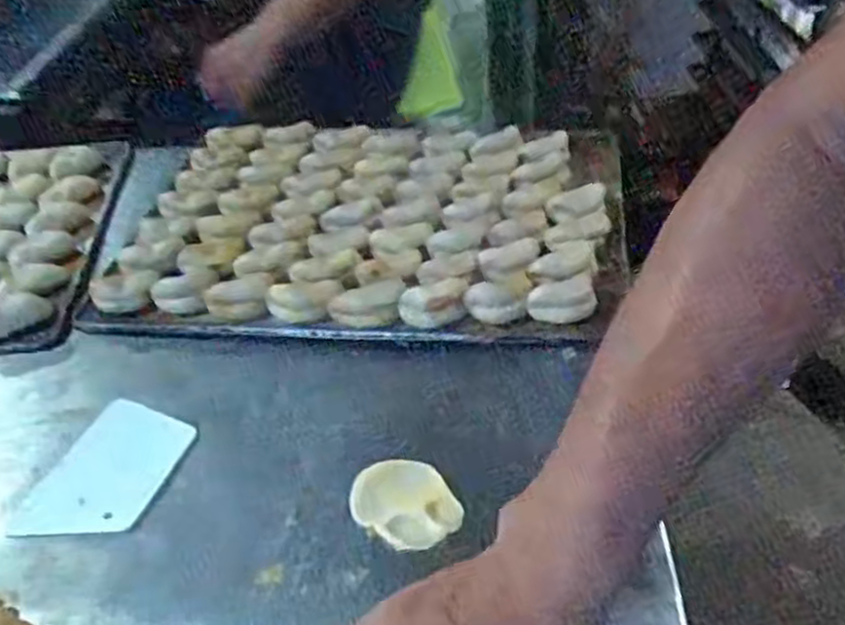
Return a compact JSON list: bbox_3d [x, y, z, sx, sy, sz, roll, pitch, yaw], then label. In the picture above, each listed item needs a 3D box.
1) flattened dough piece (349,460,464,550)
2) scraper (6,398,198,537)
[{"bbox_3d":[-0.012,0.116,0.457,0.058,0.010,0.068,-23,44,-18],"label":"flattened dough piece"},{"bbox_3d":[-0.209,0.104,0.499,0.081,0.005,0.113,10,38,14],"label":"scraper"}]

